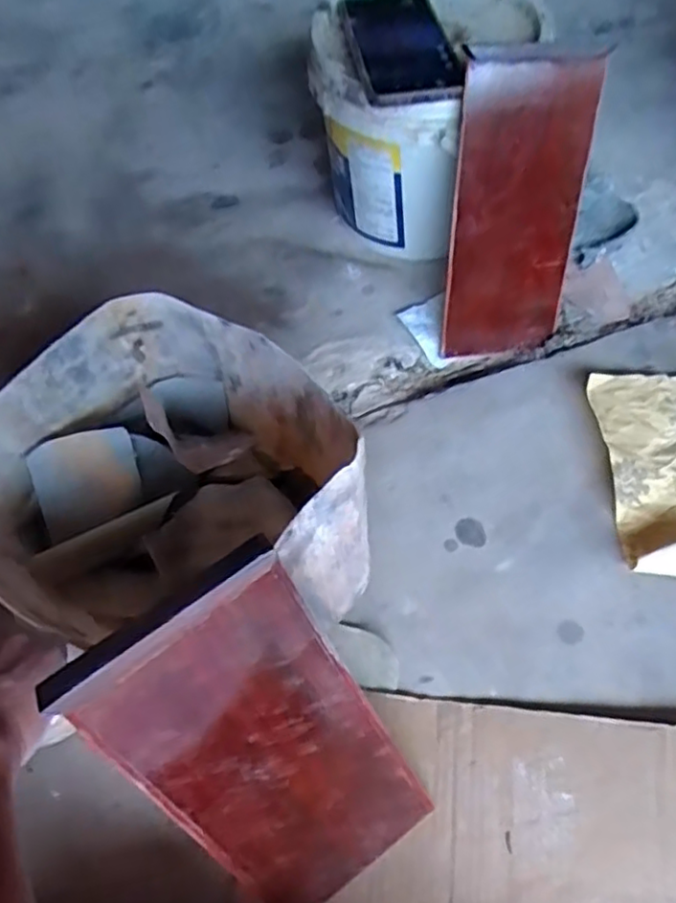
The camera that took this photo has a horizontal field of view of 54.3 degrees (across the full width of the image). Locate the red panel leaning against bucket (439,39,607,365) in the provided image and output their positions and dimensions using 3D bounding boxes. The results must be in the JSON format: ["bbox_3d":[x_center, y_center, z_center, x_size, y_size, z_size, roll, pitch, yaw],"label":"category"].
[{"bbox_3d":[0.150,-0.195,0.559,0.112,0.249,0.012,-9,39,-11],"label":"red panel leaning against bucket"}]

